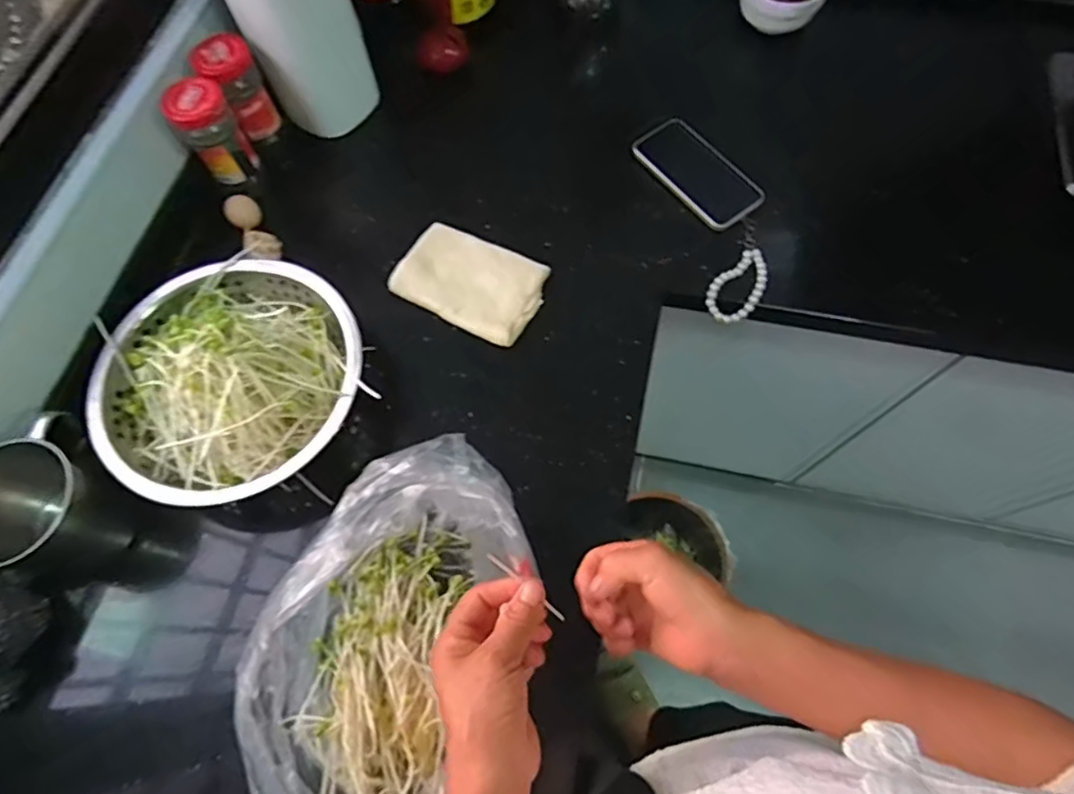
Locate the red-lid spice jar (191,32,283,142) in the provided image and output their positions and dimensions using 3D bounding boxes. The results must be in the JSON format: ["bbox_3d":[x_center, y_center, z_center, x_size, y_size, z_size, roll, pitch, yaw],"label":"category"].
[{"bbox_3d":[-0.365,-0.377,0.754,0.061,0.115,0.053,-29,69,-10],"label":"red-lid spice jar"}]

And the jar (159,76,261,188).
[{"bbox_3d":[-0.381,-0.309,0.725,0.064,0.110,0.058,-38,71,-13],"label":"jar"}]

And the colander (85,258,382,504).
[{"bbox_3d":[-0.315,-0.026,0.628,0.258,0.114,0.248,-1,67,2],"label":"colander"}]

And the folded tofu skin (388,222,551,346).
[{"bbox_3d":[-0.081,-0.135,0.722,0.173,0.019,0.113,25,70,12],"label":"folded tofu skin"}]

